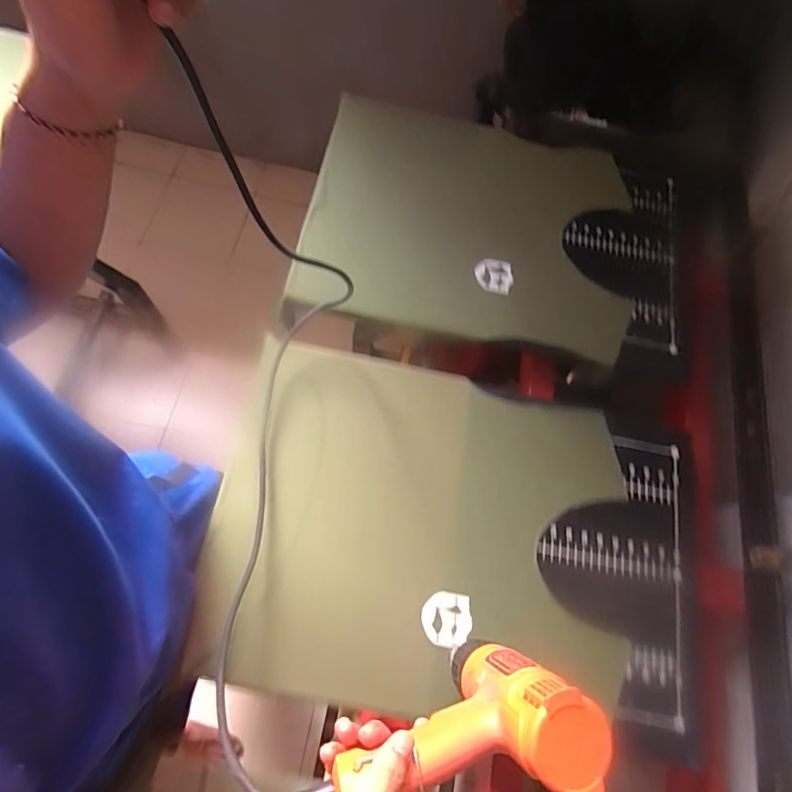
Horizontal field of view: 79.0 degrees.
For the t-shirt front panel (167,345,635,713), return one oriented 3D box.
[{"bbox_3d":[0.023,0.156,0.588,0.478,0.028,0.393,11,70,1],"label":"t-shirt front panel"}]

